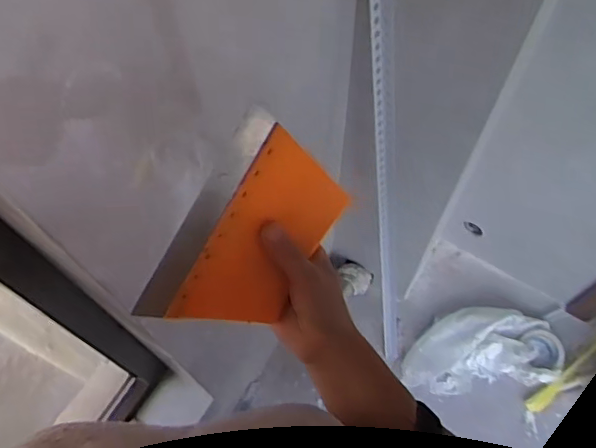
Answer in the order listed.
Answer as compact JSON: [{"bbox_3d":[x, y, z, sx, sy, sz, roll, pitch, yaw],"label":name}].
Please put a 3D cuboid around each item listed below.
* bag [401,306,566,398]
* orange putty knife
[{"bbox_3d":[0.462,0.306,1.464,0.390,0.121,0.189,-7,66,-2],"label":"bag"},{"bbox_3d":[-0.034,0.014,0.452,0.160,0.111,0.010,-57,33,4],"label":"orange putty knife"}]

